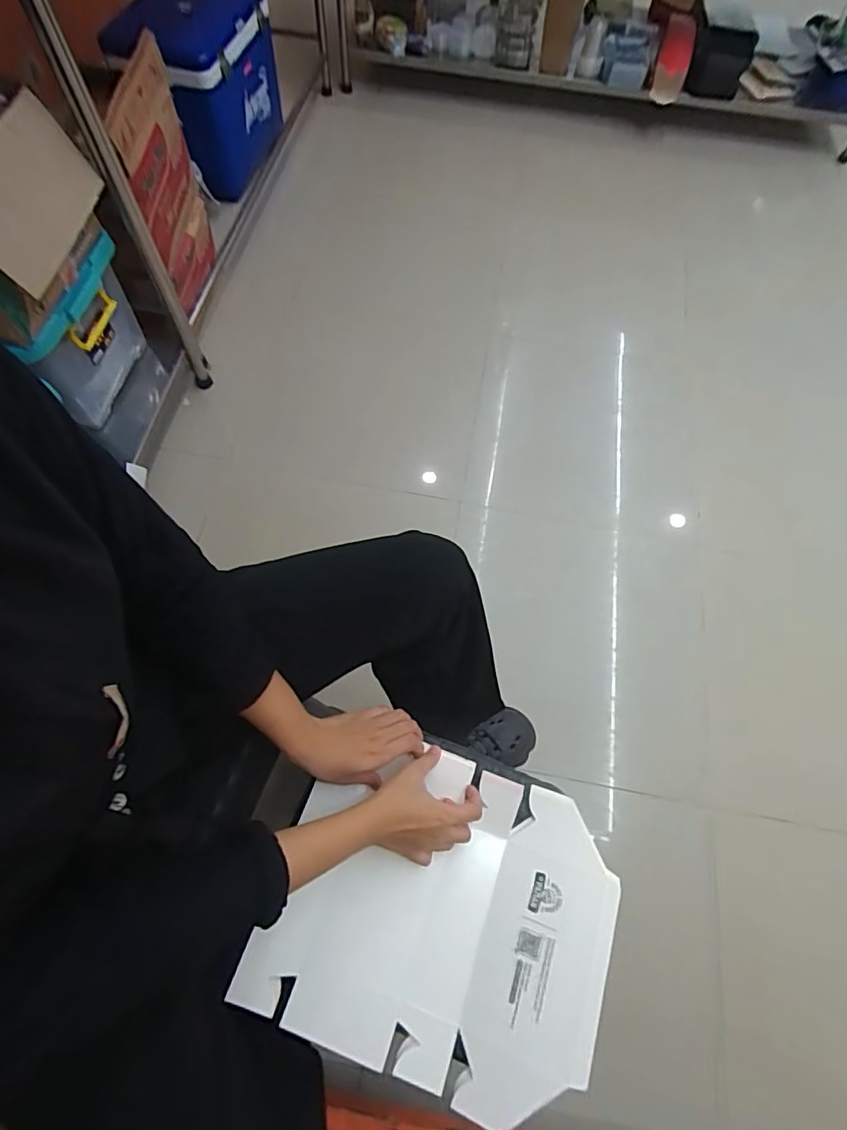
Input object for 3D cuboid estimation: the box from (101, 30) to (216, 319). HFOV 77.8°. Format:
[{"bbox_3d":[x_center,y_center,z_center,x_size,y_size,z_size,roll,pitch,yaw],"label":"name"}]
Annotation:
[{"bbox_3d":[-0.600,-0.887,1.268,0.047,0.456,0.360,2,65,-1],"label":"box"}]

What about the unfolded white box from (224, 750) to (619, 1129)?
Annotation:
[{"bbox_3d":[0.015,0.364,0.558,0.336,0.044,0.288,17,66,6],"label":"unfolded white box"}]

